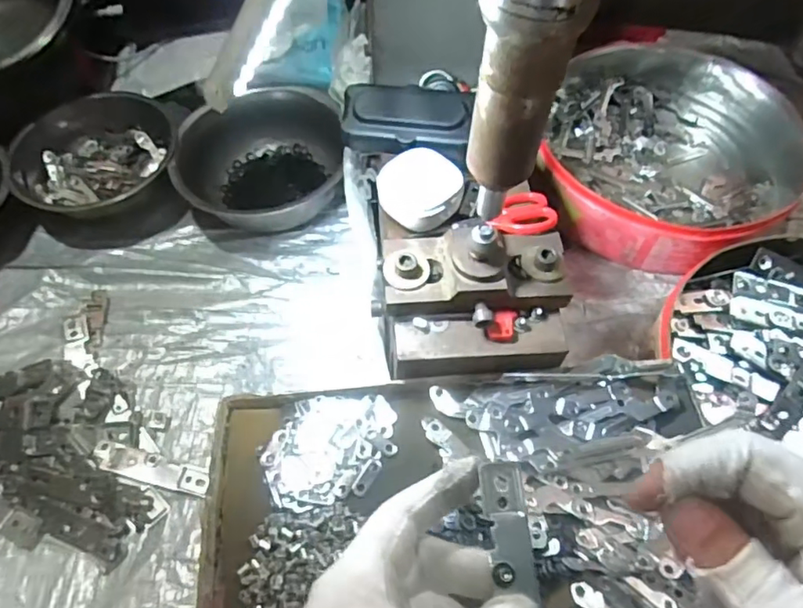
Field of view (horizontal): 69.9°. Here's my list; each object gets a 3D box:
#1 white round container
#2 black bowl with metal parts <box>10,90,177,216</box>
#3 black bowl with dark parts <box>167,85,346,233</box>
[{"bbox_3d":[0.012,-0.080,0.406,0.054,0.030,0.048,40,67,19],"label":"white round container"},{"bbox_3d":[-0.287,-0.140,0.549,0.143,0.052,0.143,1,60,-1],"label":"black bowl with metal parts"},{"bbox_3d":[-0.131,-0.139,0.542,0.146,0.062,0.137,1,60,-1],"label":"black bowl with dark parts"}]

